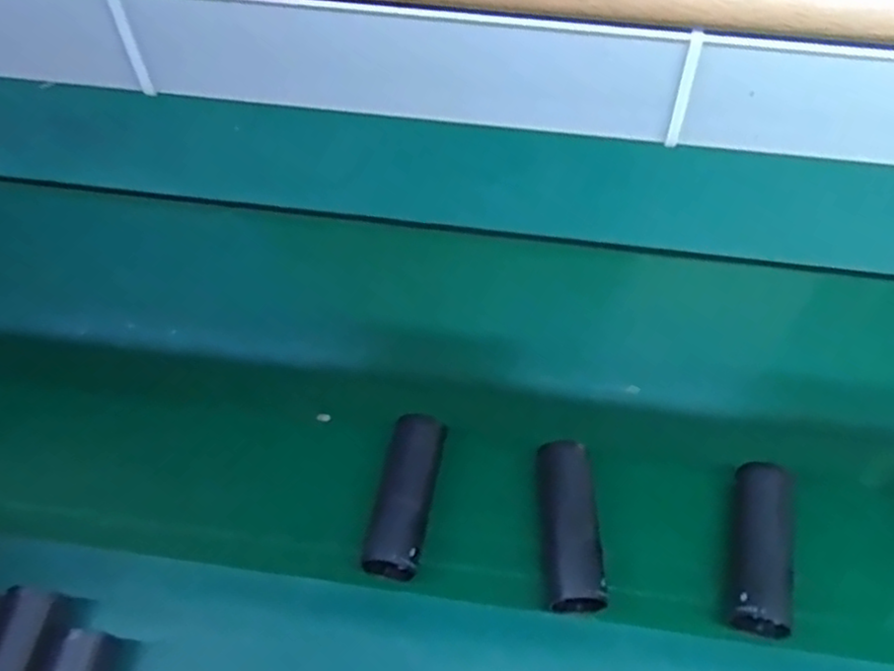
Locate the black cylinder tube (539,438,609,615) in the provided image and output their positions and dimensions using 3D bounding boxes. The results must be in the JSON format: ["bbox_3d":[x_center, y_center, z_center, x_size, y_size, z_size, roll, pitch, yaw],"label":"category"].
[{"bbox_3d":[0.122,0.178,0.705,0.051,0.057,0.166,2,54,0],"label":"black cylinder tube"}]

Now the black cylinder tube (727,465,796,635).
[{"bbox_3d":[0.308,0.197,0.690,0.048,0.042,0.163,13,55,8],"label":"black cylinder tube"}]

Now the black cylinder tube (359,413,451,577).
[{"bbox_3d":[-0.042,0.157,0.724,0.057,0.044,0.169,9,55,6],"label":"black cylinder tube"}]

